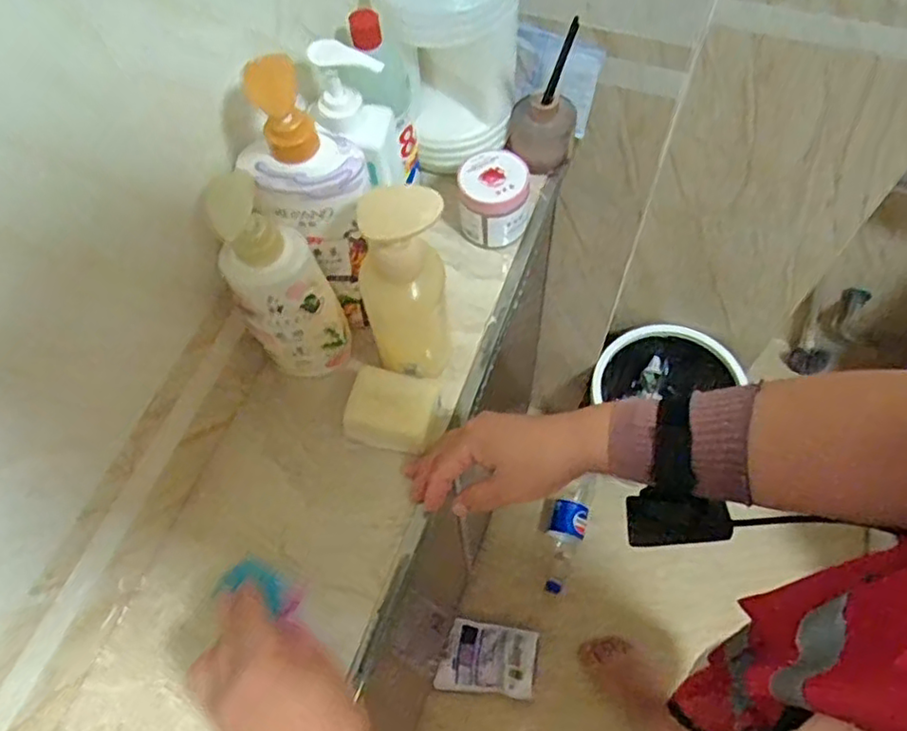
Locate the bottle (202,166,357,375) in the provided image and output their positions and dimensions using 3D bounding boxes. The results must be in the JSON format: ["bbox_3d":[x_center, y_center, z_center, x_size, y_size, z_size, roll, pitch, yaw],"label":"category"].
[{"bbox_3d":[-0.137,-0.058,0.514,0.082,0.208,0.057,-22,64,-8],"label":"bottle"}]

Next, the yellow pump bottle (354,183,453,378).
[{"bbox_3d":[-0.037,-0.058,0.495,0.066,0.179,0.056,-13,63,-4],"label":"yellow pump bottle"}]

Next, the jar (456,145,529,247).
[{"bbox_3d":[0.040,-0.165,0.646,0.072,0.070,0.065,-6,63,0],"label":"jar"}]

